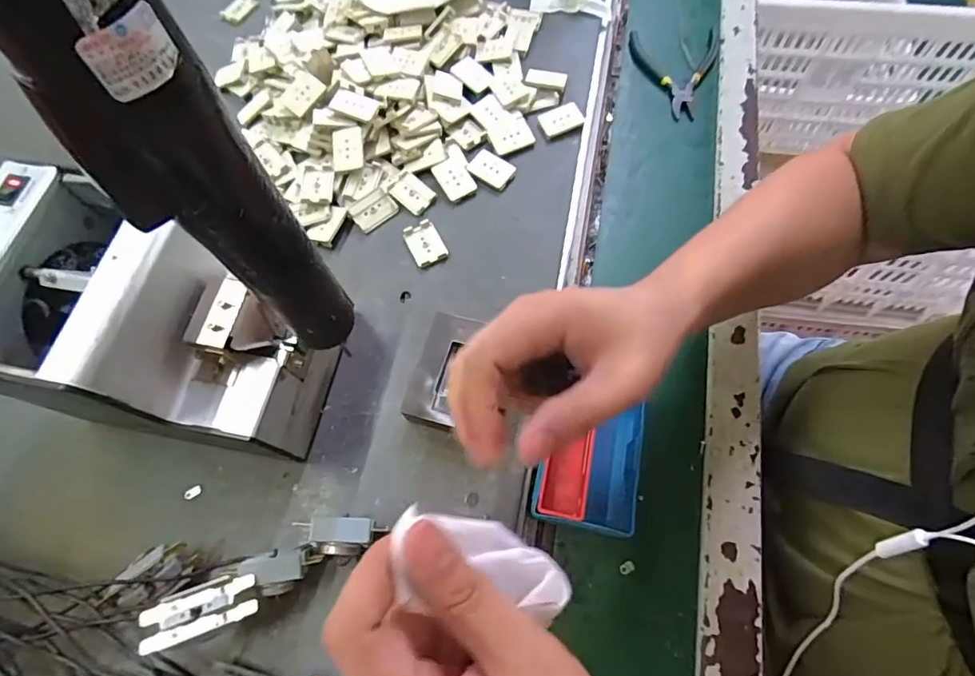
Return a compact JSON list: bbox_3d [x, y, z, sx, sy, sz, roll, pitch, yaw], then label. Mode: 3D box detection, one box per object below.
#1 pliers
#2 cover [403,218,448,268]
[{"bbox_3d":[0.199,-0.280,0.538,0.094,0.009,0.124,4,67,5],"label":"pliers"},{"bbox_3d":[-0.053,-0.080,0.436,0.027,0.007,0.041,-28,68,-9],"label":"cover"}]

